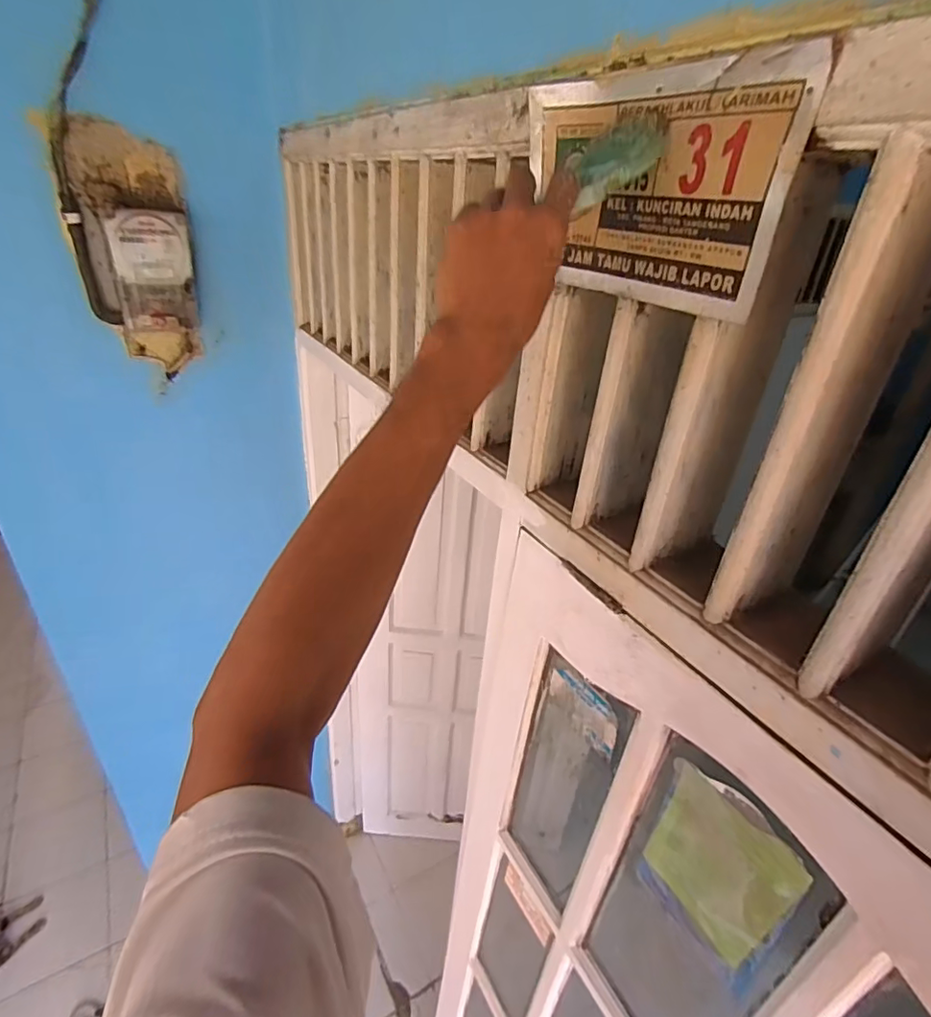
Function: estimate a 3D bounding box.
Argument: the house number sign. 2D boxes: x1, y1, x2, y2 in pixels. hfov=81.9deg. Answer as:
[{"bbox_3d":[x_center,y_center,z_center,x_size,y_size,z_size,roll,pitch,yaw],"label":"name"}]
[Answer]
[{"bbox_3d":[0.120,-0.226,0.382,0.013,0.139,0.221,-13,35,-28],"label":"house number sign"}]

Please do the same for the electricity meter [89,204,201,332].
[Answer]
[{"bbox_3d":[-0.577,-0.427,0.977,0.150,0.196,0.064,-13,34,-28],"label":"electricity meter"}]

